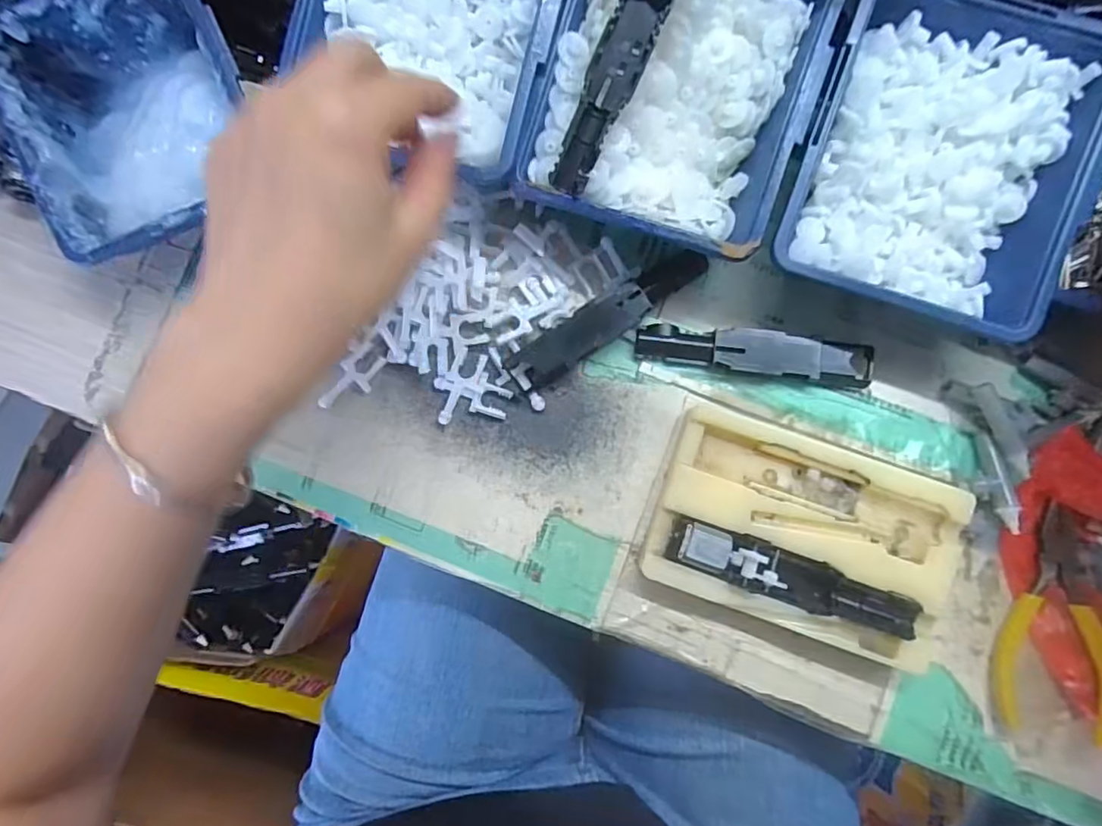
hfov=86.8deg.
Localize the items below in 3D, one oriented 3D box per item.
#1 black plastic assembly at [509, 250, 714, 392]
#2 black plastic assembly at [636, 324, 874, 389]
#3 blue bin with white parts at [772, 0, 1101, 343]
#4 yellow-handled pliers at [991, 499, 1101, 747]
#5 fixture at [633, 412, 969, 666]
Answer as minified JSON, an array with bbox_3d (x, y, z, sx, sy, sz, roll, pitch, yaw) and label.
[{"bbox_3d":[0.032,-0.052,0.303,0.110,0.014,0.023,-35,85,-3],"label":"black plastic assembly"},{"bbox_3d":[0.104,-0.030,0.299,0.118,0.013,0.022,6,84,2],"label":"black plastic assembly"},{"bbox_3d":[0.179,-0.112,0.274,0.122,0.059,0.137,18,85,3],"label":"blue bin with white parts"},{"bbox_3d":[0.242,0.099,0.278,0.043,0.018,0.105,6,84,2],"label":"yellow-handled pliers"},{"bbox_3d":[0.121,0.059,0.284,0.137,0.027,0.088,18,85,3],"label":"fixture"}]

